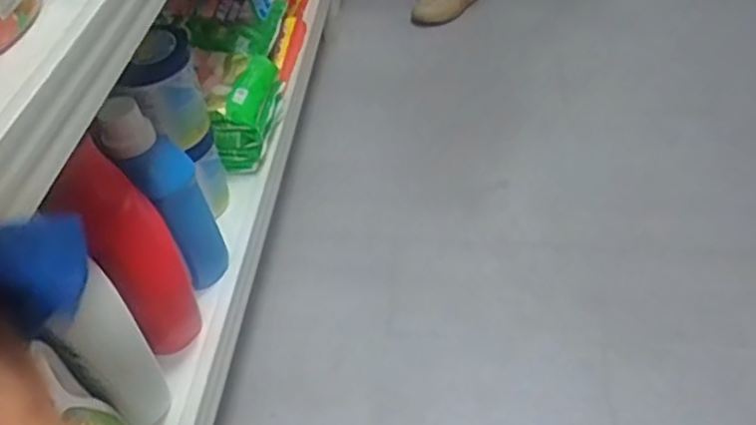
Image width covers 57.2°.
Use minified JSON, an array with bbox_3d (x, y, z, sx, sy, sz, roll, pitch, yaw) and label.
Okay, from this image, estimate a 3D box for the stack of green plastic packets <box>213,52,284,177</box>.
[{"bbox_3d":[-0.204,-0.162,1.112,0.066,0.103,0.184,3,45,8],"label":"stack of green plastic packets"}]

